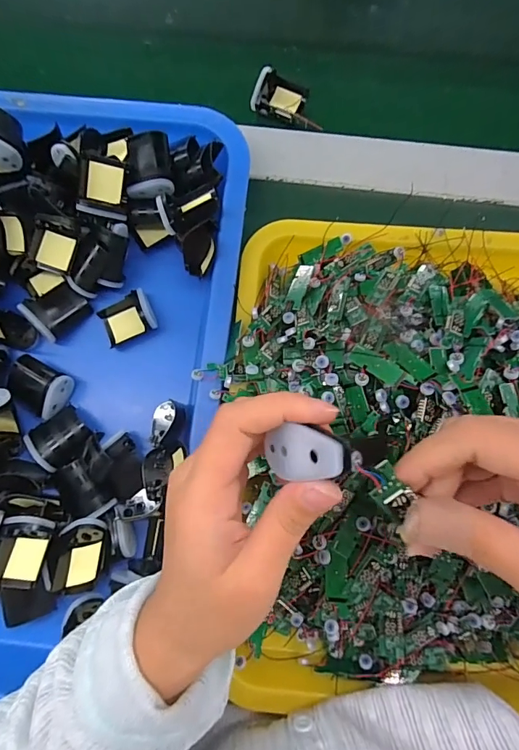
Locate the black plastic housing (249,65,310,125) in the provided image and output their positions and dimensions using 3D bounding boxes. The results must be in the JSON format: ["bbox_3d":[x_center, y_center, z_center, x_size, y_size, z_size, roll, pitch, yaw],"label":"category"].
[{"bbox_3d":[0.021,-0.245,0.371,0.048,0.022,0.042,21,81,5],"label":"black plastic housing"}]

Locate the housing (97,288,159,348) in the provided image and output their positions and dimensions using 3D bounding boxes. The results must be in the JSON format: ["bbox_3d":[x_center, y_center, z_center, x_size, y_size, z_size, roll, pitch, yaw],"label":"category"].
[{"bbox_3d":[-0.104,-0.045,0.327,0.041,0.026,0.034,-23,80,-3],"label":"housing"}]

